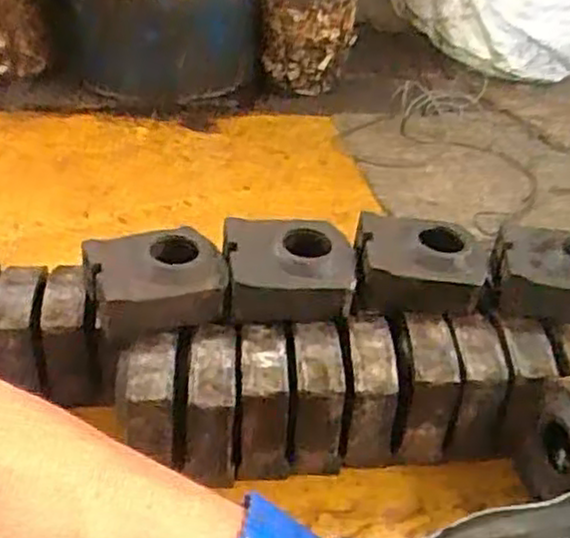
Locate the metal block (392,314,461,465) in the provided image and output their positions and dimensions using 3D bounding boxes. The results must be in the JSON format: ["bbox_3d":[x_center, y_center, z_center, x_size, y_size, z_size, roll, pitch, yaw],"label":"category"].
[{"bbox_3d":[0.202,0.185,1.073,0.075,0.190,0.108,6,34,4],"label":"metal block"}]

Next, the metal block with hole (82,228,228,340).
[{"bbox_3d":[-0.186,0.021,1.075,0.184,0.097,0.144,-8,35,-16],"label":"metal block with hole"}]

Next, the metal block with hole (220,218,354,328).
[{"bbox_3d":[0.007,-0.005,1.114,0.190,0.089,0.166,1,34,-3],"label":"metal block with hole"}]

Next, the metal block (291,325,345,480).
[{"bbox_3d":[0.044,0.189,1.053,0.069,0.179,0.128,3,34,-1],"label":"metal block"}]

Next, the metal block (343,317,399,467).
[{"bbox_3d":[0.122,0.185,1.074,0.073,0.189,0.131,5,34,3],"label":"metal block"}]

